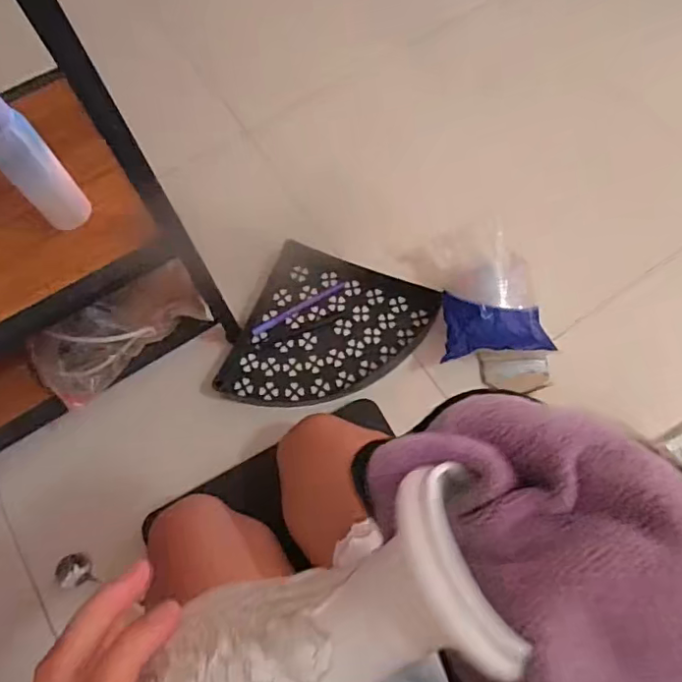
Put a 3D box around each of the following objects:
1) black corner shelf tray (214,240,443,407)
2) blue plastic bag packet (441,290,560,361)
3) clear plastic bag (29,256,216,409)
[{"bbox_3d":[-0.018,-0.003,0.816,0.256,0.034,0.253,22,72,10],"label":"black corner shelf tray"},{"bbox_3d":[0.210,-0.024,0.736,0.137,0.025,0.089,-5,111,12],"label":"blue plastic bag packet"},{"bbox_3d":[-0.267,-0.007,0.660,0.214,0.061,0.085,-27,71,-8],"label":"clear plastic bag"}]

